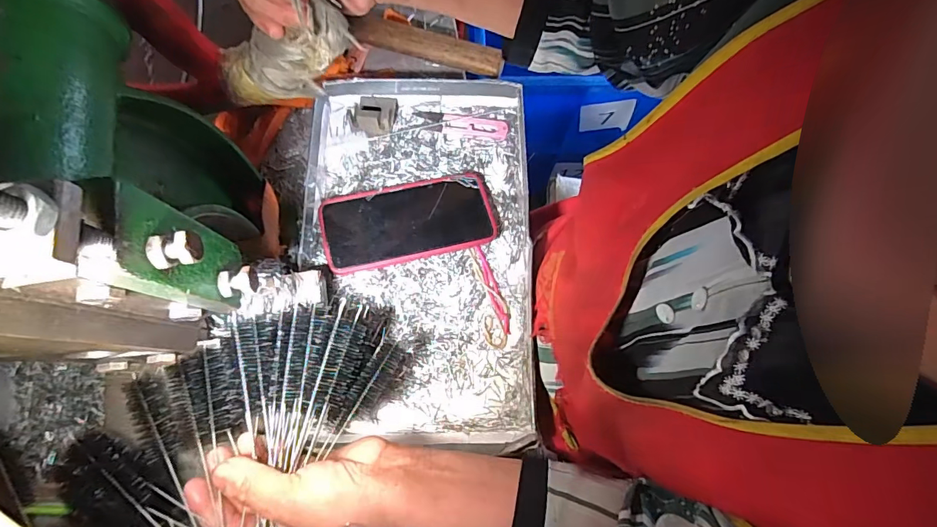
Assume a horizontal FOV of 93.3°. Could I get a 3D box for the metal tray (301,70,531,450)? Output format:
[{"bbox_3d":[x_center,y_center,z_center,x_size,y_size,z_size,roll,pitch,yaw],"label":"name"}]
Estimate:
[{"bbox_3d":[-0.047,-0.015,0.426,0.210,0.041,0.348,0,75,-1],"label":"metal tray"}]

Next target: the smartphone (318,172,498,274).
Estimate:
[{"bbox_3d":[-0.056,-0.042,0.425,0.163,0.007,0.079,-12,71,-11],"label":"smartphone"}]

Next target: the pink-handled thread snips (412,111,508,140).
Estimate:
[{"bbox_3d":[-0.007,-0.149,0.472,0.095,0.006,0.026,6,75,0],"label":"pink-handled thread snips"}]

